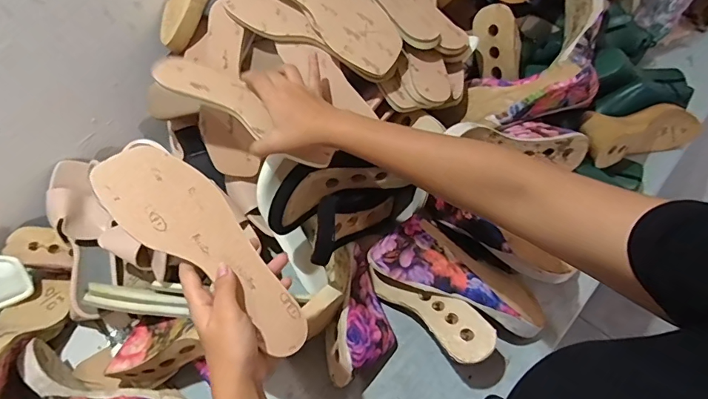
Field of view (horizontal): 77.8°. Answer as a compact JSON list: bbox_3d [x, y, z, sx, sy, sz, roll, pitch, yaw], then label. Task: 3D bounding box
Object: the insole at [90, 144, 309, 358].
[{"bbox_3d":[-0.130,0.039,0.409,0.238,0.004,0.080,41,59,-1],"label":"insole"}]

